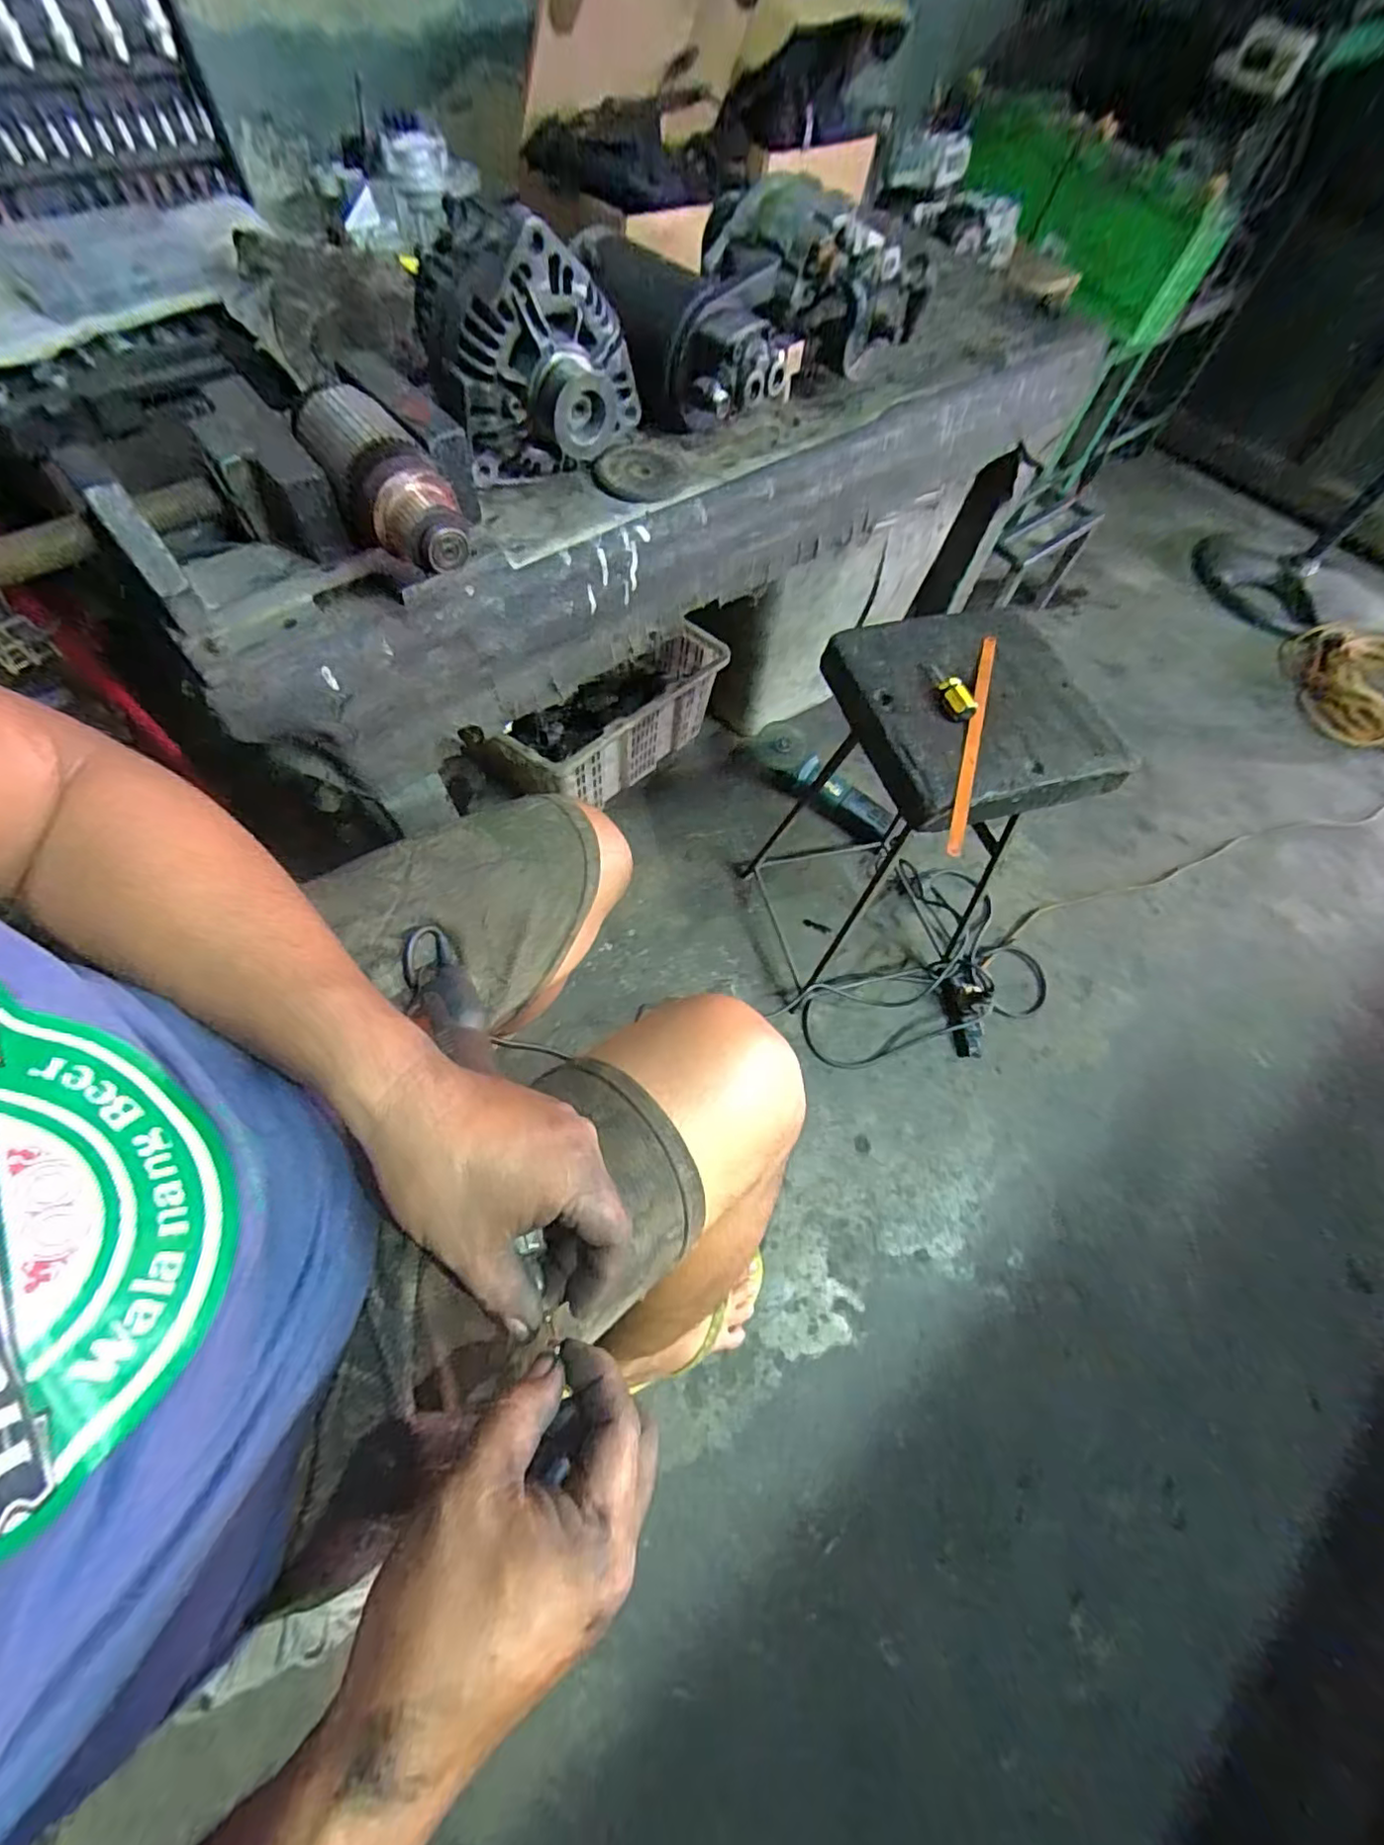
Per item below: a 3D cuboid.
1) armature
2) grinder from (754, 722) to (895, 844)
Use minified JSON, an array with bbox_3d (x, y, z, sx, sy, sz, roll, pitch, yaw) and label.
[{"bbox_3d":[-0.222,-0.315,0.448,0.067,0.059,0.165,-36,83,-19],"label":"armature"},{"bbox_3d":[0.237,-0.252,1.136,0.294,0.085,0.091,41,68,16],"label":"grinder"}]

